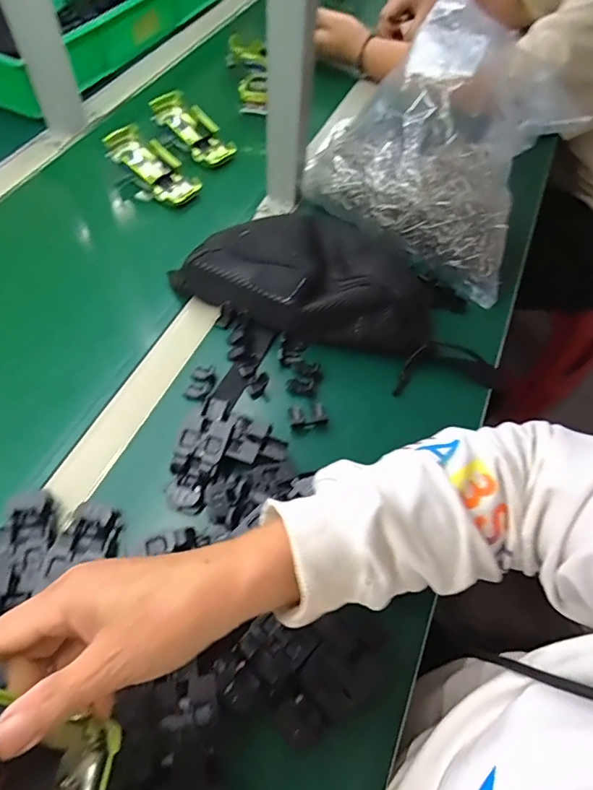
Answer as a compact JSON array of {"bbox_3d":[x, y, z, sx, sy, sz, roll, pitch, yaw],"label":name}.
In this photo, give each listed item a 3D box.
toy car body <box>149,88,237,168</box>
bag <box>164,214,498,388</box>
[{"bbox_3d":[-0.150,-0.380,0.702,0.135,0.030,0.058,45,63,3],"label":"toy car body"},{"bbox_3d":[0.043,-0.137,0.536,0.348,0.063,0.172,16,57,5],"label":"bag"}]

